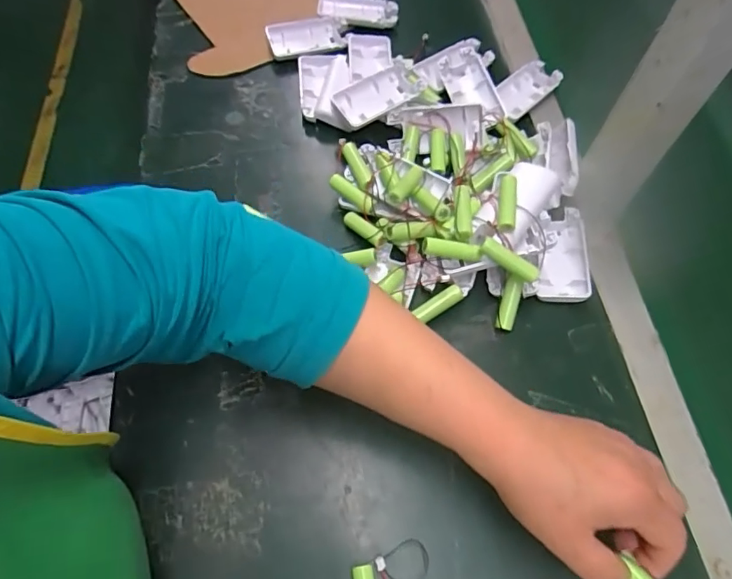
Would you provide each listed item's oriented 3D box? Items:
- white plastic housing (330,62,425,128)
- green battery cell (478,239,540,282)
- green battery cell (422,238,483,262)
[{"bbox_3d":[0.016,-0.195,0.500,0.096,0.020,0.042,-33,67,-17],"label":"white plastic housing"},{"bbox_3d":[0.115,-0.024,0.402,0.050,0.013,0.012,32,64,-1],"label":"green battery cell"},{"bbox_3d":[0.071,-0.034,0.416,0.050,0.014,0.013,4,62,1],"label":"green battery cell"}]

